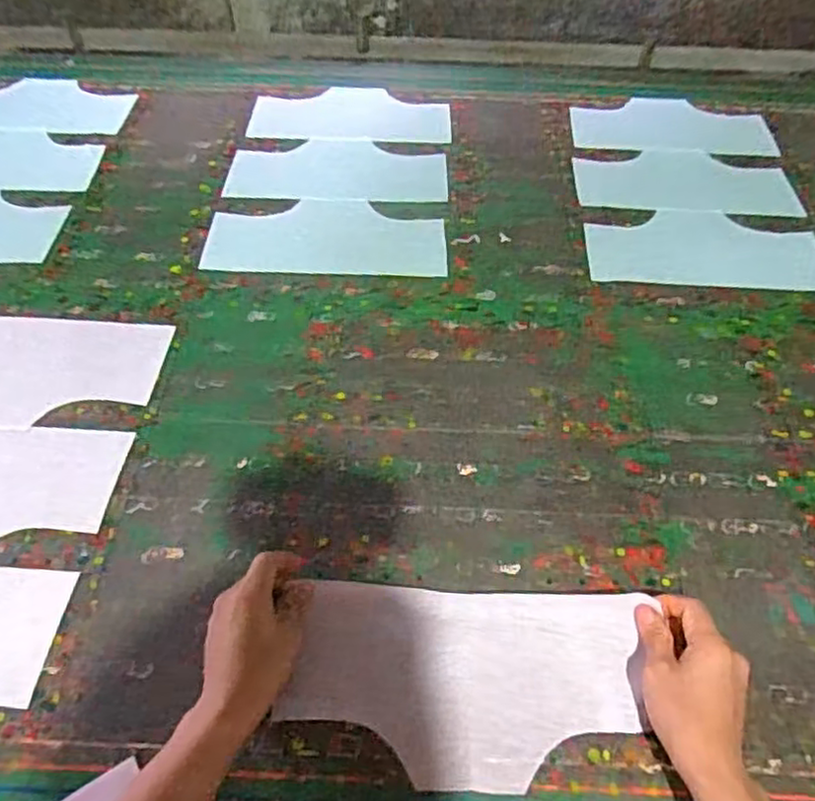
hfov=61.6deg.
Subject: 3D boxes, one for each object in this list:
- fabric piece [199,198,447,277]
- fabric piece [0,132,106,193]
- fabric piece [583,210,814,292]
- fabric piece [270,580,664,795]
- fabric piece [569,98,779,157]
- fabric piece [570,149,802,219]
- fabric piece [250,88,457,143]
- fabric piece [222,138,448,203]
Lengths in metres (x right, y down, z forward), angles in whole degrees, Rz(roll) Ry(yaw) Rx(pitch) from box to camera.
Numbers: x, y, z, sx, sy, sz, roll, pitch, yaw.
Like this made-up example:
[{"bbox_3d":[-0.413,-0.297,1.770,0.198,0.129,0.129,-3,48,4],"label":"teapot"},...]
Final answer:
[{"bbox_3d":[-0.105,-0.215,0.892,0.304,0.007,0.143,3,51,2],"label":"fabric piece"},{"bbox_3d":[-0.607,-0.345,0.992,0.323,0.012,0.150,3,51,9],"label":"fabric piece"},{"bbox_3d":[0.387,-0.200,0.888,0.300,0.004,0.158,3,51,2],"label":"fabric piece"},{"bbox_3d":[0.046,0.223,0.542,0.267,0.025,0.142,3,51,2],"label":"fabric piece"},{"bbox_3d":[0.410,-0.435,1.074,0.299,0.007,0.165,5,49,3],"label":"fabric piece"},{"bbox_3d":[0.394,-0.317,0.984,0.297,0.008,0.145,4,51,2],"label":"fabric piece"},{"bbox_3d":[-0.087,-0.451,1.073,0.308,0.005,0.156,4,50,6],"label":"fabric piece"},{"bbox_3d":[-0.100,-0.333,0.981,0.307,0.008,0.145,2,51,1],"label":"fabric piece"}]

